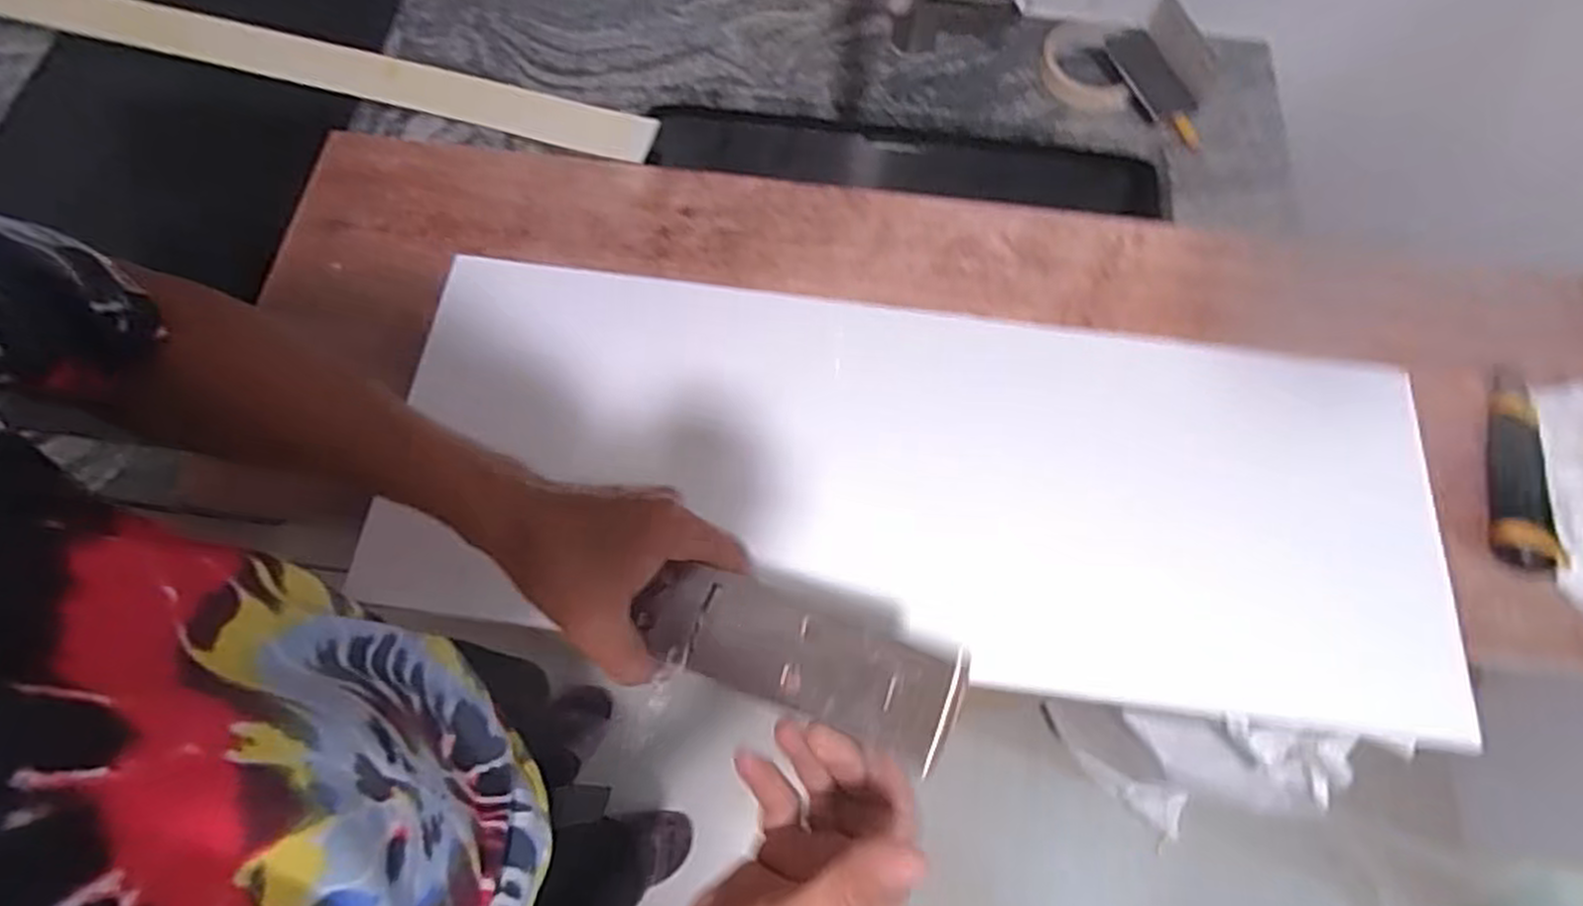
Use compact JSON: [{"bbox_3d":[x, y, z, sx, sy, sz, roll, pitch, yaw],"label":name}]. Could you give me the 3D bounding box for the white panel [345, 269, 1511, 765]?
[{"bbox_3d":[0.084,0.019,0.547,0.716,0.025,0.265,7,71,2],"label":"white panel"}]

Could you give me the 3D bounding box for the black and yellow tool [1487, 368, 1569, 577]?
[{"bbox_3d":[0.528,0.013,0.558,0.043,0.019,0.150,15,68,4],"label":"black and yellow tool"}]

